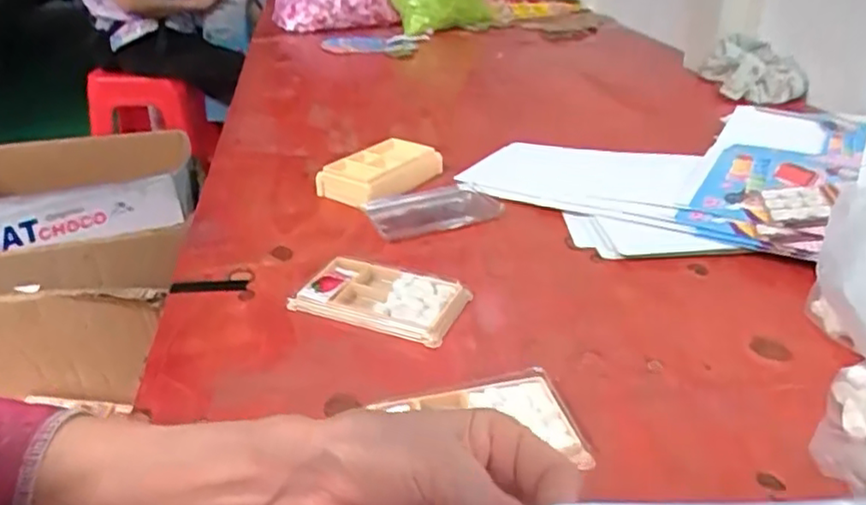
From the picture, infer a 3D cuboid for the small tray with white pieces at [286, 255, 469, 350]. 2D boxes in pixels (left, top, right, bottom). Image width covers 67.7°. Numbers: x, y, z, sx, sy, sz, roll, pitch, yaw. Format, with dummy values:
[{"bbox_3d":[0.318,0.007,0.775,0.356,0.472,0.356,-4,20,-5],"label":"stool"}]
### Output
[{"bbox_3d":[-0.043,0.036,0.549,0.135,0.017,0.077,10,31,20],"label":"small tray with white pieces"}]

